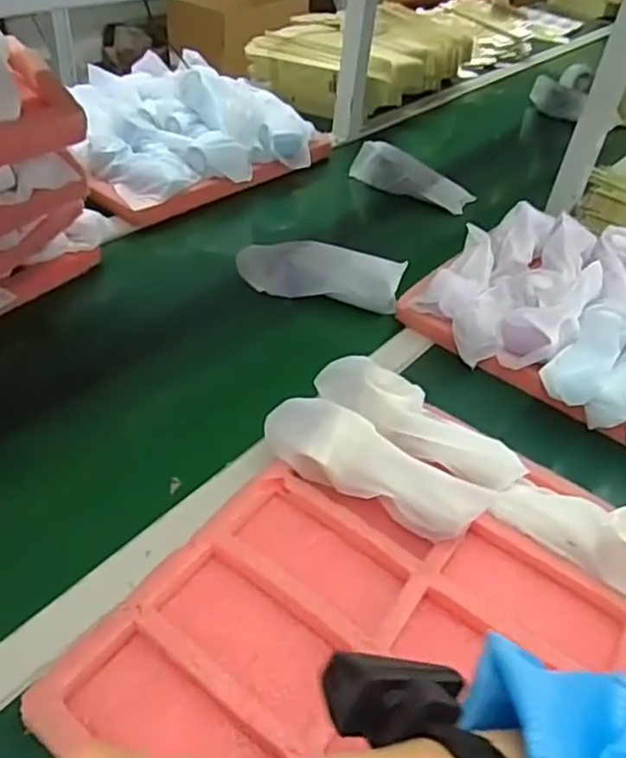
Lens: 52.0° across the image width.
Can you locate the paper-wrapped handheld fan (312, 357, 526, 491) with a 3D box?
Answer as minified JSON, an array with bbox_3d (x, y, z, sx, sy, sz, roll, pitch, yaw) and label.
[{"bbox_3d":[0.095,0.040,0.600,0.210,0.039,0.059,29,46,22],"label":"paper-wrapped handheld fan"}]

